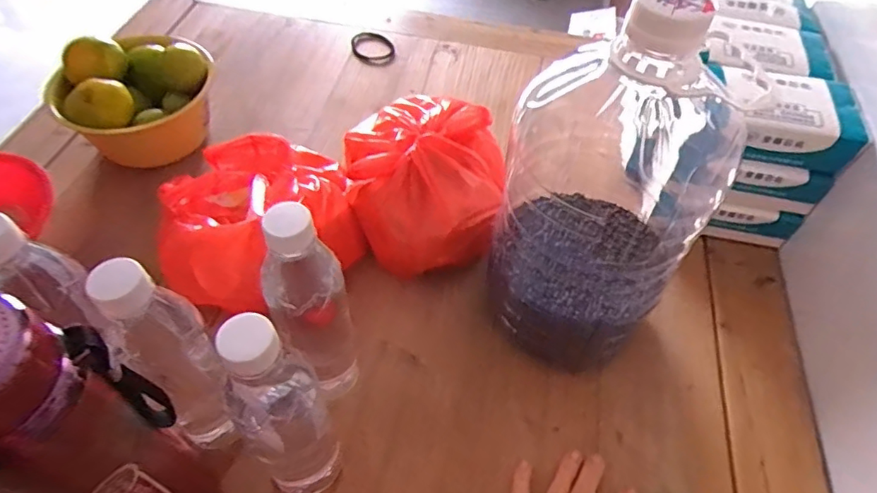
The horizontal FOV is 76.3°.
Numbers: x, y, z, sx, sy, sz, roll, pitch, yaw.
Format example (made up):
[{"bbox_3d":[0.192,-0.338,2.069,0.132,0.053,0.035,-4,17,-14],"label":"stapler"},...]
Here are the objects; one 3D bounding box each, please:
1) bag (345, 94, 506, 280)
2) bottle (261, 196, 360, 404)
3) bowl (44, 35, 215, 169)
[{"bbox_3d":[-0.016,-0.078,0.632,0.172,0.112,0.212,-5,52,-4],"label":"bag"},{"bbox_3d":[-0.101,0.053,0.454,0.058,0.238,0.058,-15,53,-11],"label":"bottle"},{"bbox_3d":[-0.377,-0.186,0.713,0.175,0.126,0.188,2,51,-2],"label":"bowl"}]

